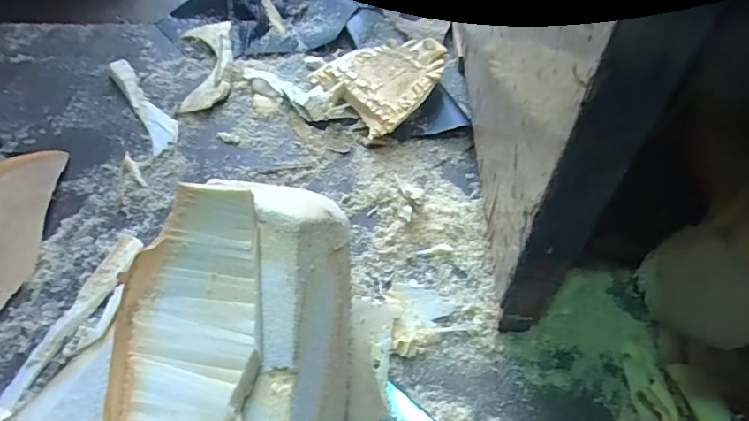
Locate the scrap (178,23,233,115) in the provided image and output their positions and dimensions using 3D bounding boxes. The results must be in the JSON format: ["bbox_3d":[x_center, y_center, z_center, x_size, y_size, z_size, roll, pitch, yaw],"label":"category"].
[{"bbox_3d":[-0.288,-0.256,0.842,0.084,0.029,0.214,-8,56,-7],"label":"scrap"}]

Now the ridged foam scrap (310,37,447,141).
[{"bbox_3d":[0.018,-0.214,0.795,0.185,0.062,0.185,-34,62,-22],"label":"ridged foam scrap"}]

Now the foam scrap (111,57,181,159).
[{"bbox_3d":[-0.372,-0.179,0.794,0.048,0.020,0.231,-28,60,-19],"label":"foam scrap"}]

